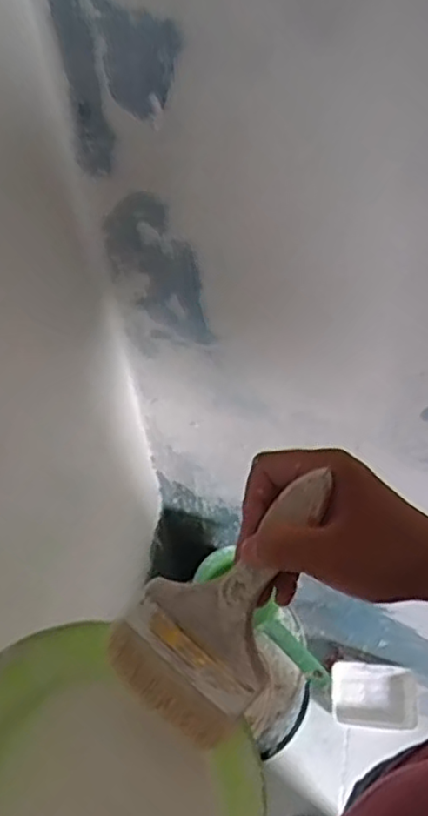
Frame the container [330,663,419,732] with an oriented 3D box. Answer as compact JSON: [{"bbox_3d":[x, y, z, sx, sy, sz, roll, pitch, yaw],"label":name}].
[{"bbox_3d":[0.331,0.591,1.347,0.169,0.042,0.119,5,60,6],"label":"container"}]

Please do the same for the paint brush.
[{"bbox_3d":[0.008,0.116,0.390,0.089,0.020,0.193,42,112,23],"label":"paint brush"}]

